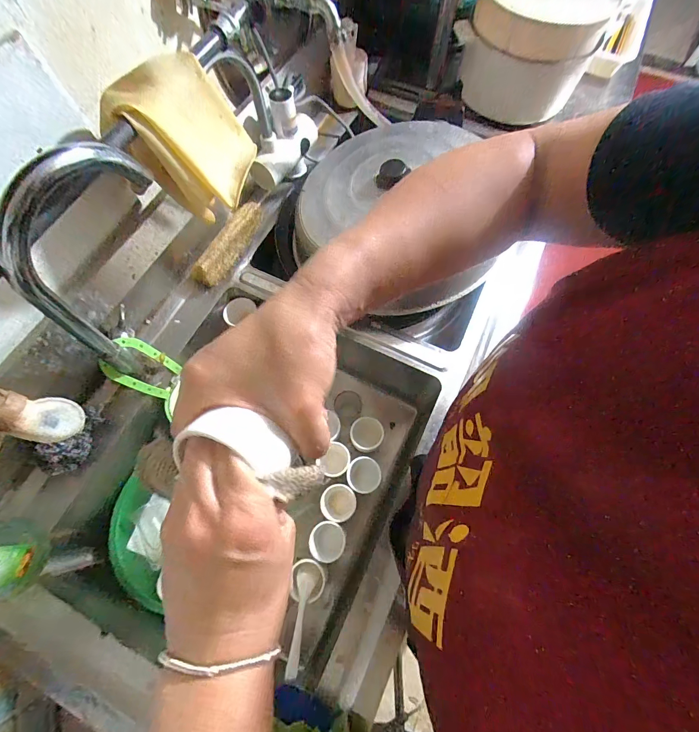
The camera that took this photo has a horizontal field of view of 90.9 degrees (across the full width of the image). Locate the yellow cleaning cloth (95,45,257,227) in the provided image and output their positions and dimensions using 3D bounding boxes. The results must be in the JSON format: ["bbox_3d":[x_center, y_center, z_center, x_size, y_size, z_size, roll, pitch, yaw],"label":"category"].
[{"bbox_3d":[-0.185,-0.270,0.409,0.151,0.107,0.121,-28,71,-11],"label":"yellow cleaning cloth"}]

